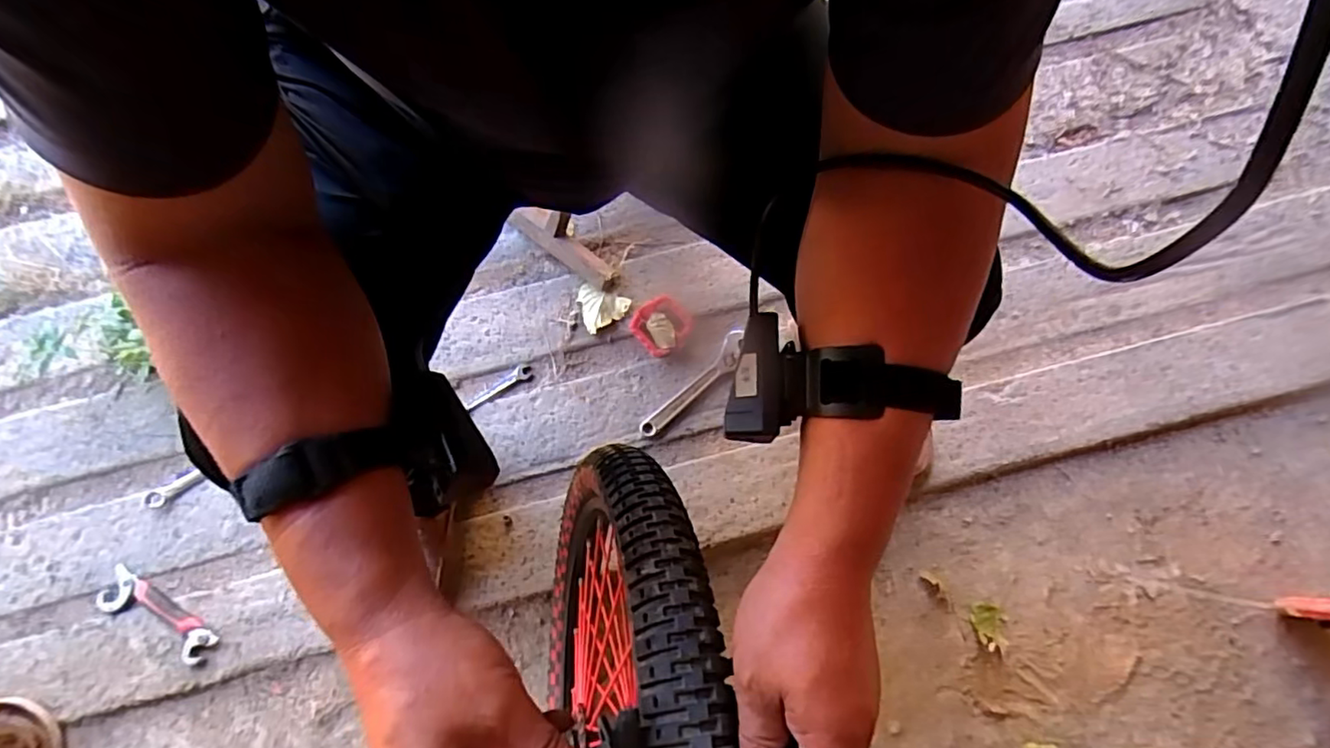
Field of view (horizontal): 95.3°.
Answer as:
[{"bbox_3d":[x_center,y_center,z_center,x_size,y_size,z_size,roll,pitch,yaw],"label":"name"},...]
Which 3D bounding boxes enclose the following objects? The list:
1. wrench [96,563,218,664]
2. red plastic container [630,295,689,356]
[{"bbox_3d":[-0.626,0.298,0.746,0.161,0.015,0.054,28,78,8],"label":"wrench"},{"bbox_3d":[-0.004,-0.066,0.821,0.077,0.043,0.075,41,81,11],"label":"red plastic container"}]

